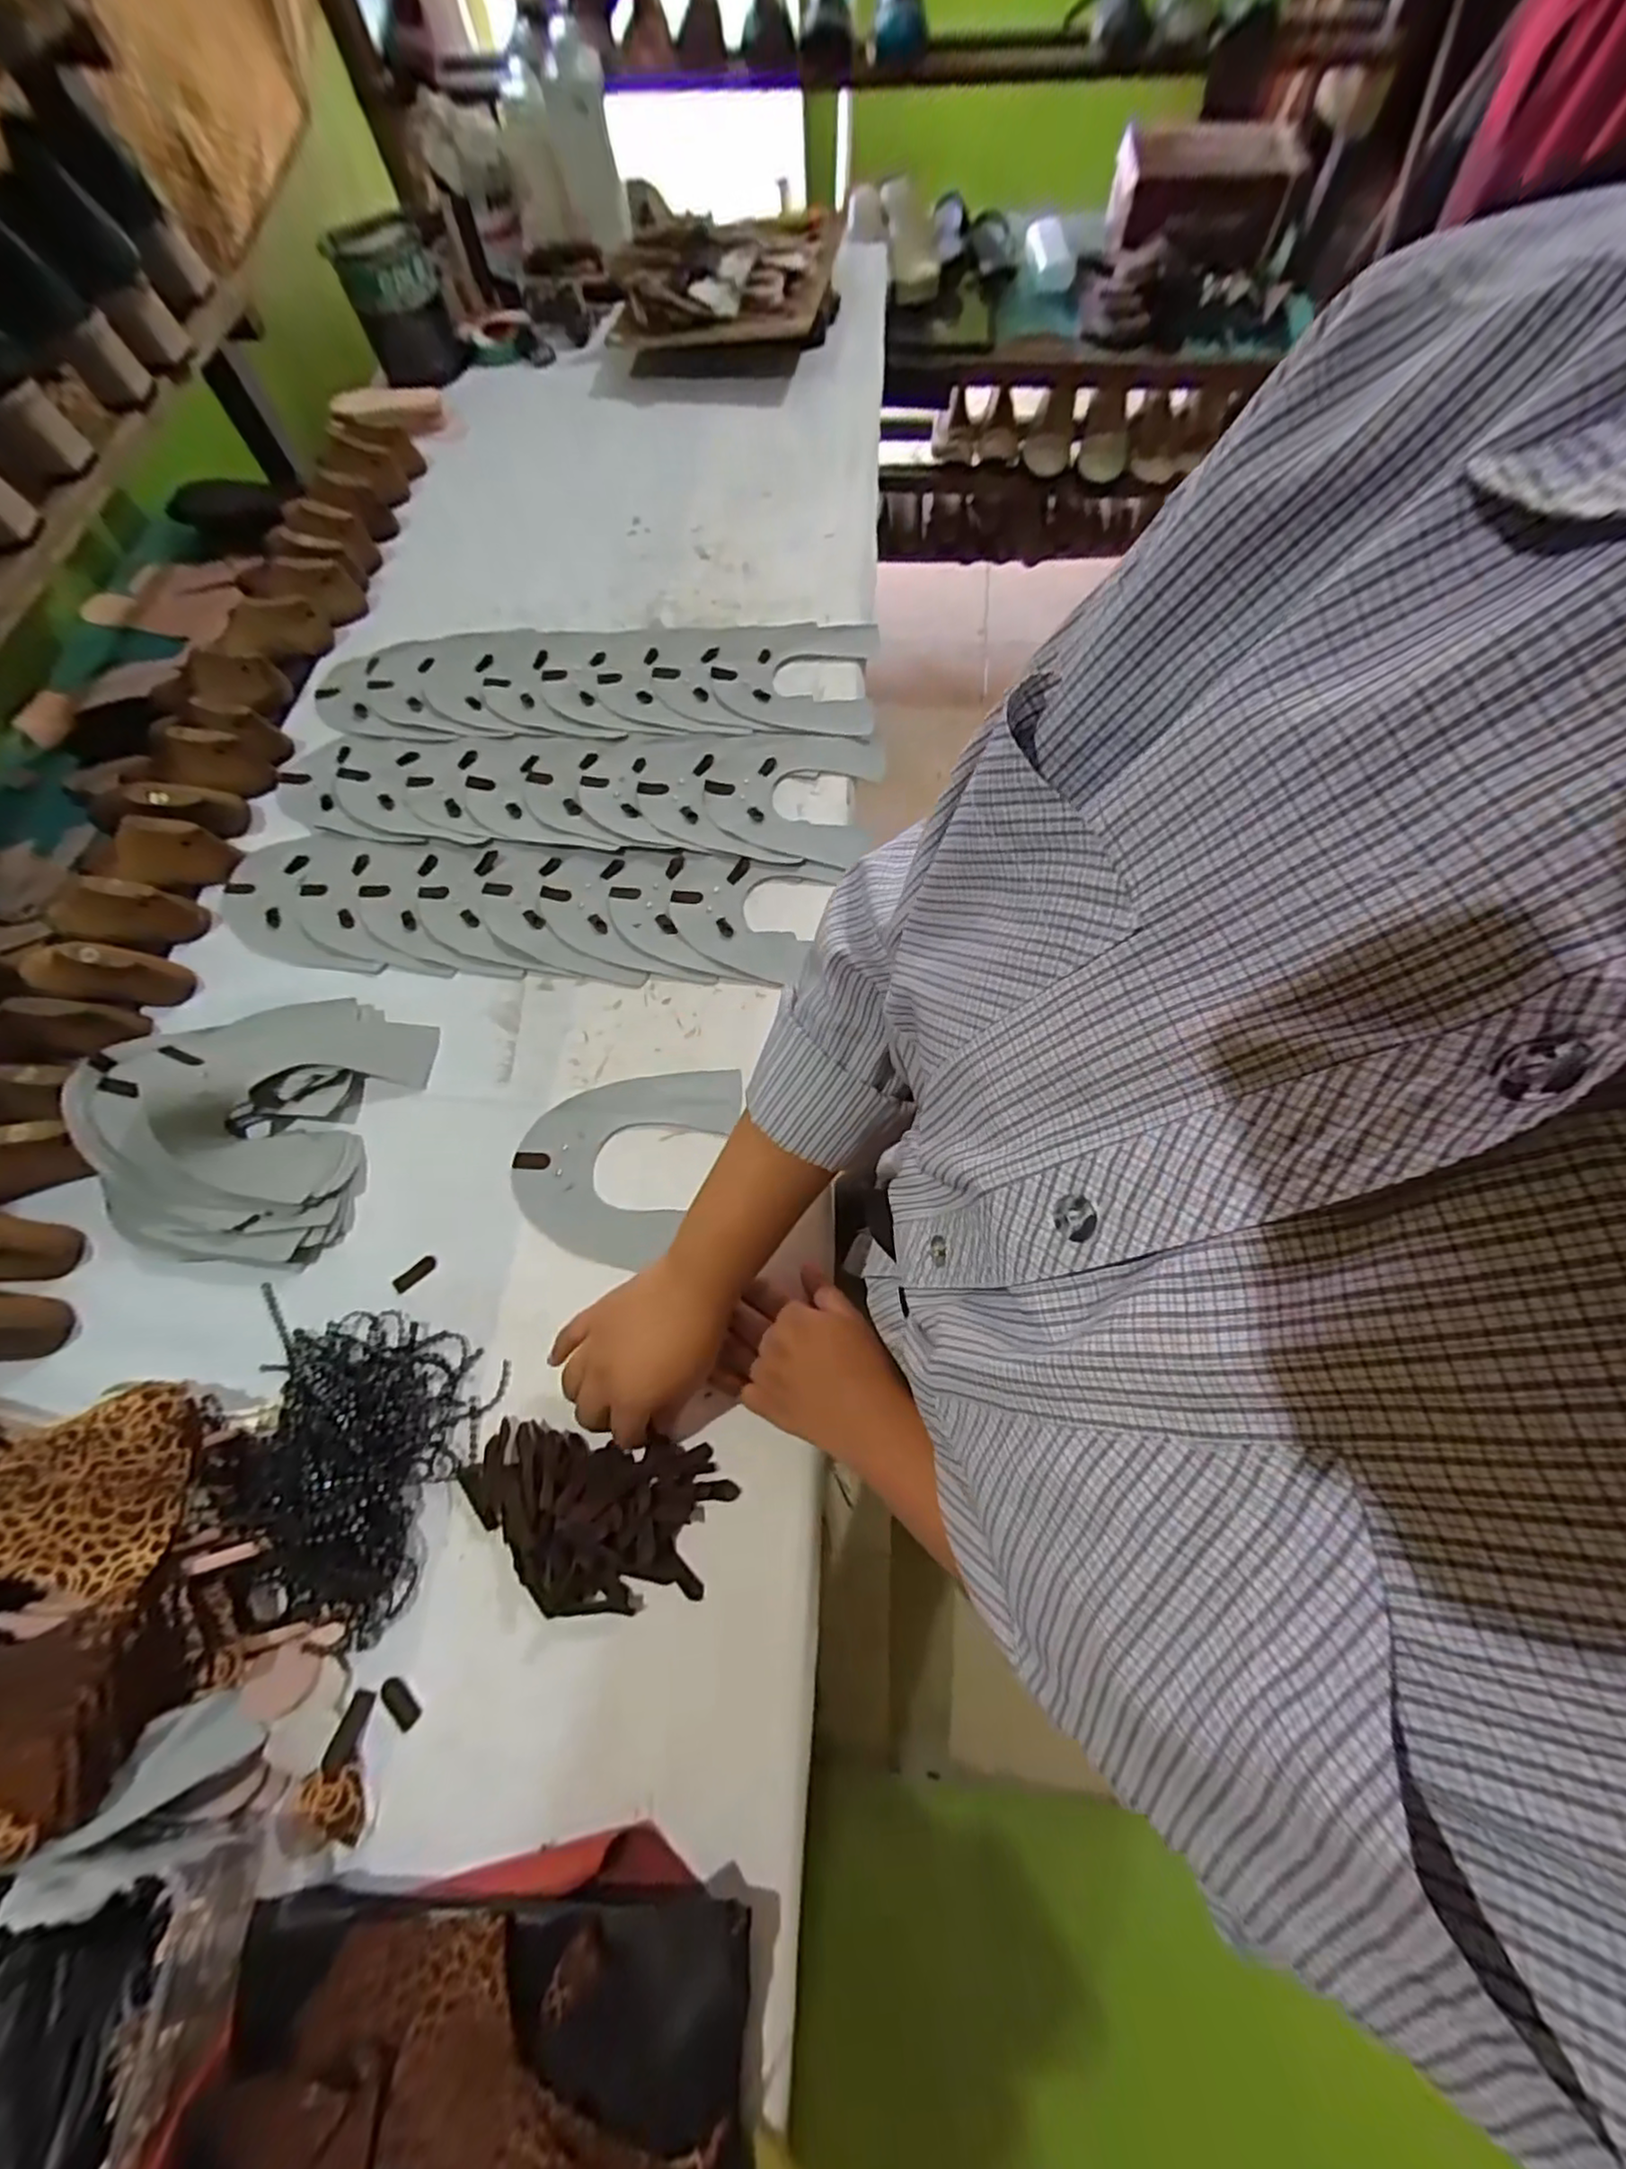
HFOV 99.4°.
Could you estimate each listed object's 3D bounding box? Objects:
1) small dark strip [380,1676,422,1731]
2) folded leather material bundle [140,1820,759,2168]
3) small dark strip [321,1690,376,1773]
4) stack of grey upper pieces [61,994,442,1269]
[{"bbox_3d":[-0.234,0.350,0.390,0.027,0.004,0.013,34,73,15],"label":"small dark strip"},{"bbox_3d":[-0.157,0.500,0.302,0.257,0.035,0.228,-5,68,1],"label":"folded leather material bundle"},{"bbox_3d":[-0.259,0.361,0.385,0.012,0.006,0.035,15,70,9],"label":"small dark strip"},{"bbox_3d":[-0.420,0.020,0.500,0.223,0.064,0.201,3,68,4],"label":"stack of grey upper pieces"}]

